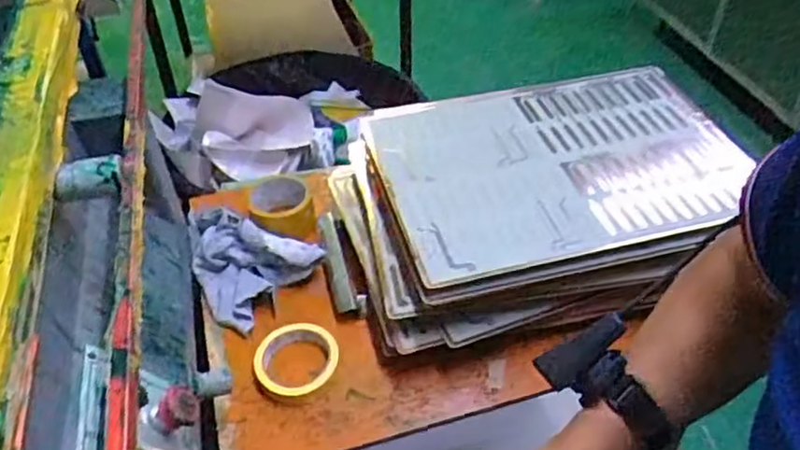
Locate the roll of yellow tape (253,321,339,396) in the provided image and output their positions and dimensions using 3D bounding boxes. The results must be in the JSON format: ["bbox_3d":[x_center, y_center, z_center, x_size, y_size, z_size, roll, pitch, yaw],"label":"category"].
[{"bbox_3d":[-0.120,0.153,0.787,0.094,0.021,0.093,-1,43,1],"label":"roll of yellow tape"}]

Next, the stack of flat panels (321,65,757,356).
[{"bbox_3d":[0.156,-0.034,0.867,0.483,0.132,0.325,-10,44,-9],"label":"stack of flat panels"}]

